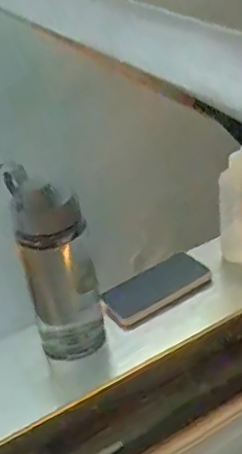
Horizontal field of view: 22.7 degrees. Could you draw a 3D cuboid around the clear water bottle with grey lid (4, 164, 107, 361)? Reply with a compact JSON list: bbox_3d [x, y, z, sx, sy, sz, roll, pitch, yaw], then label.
[{"bbox_3d":[-0.083,0.046,0.796,0.096,0.261,0.105,-14,34,-10],"label":"clear water bottle with grey lid"}]

